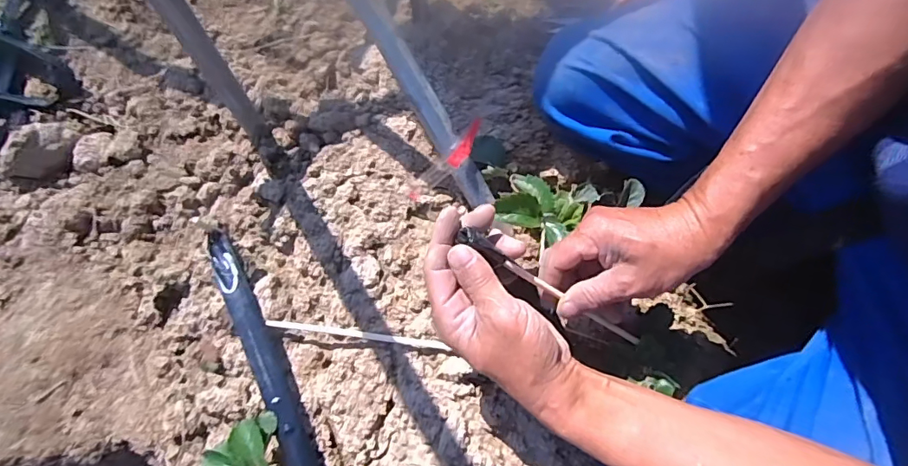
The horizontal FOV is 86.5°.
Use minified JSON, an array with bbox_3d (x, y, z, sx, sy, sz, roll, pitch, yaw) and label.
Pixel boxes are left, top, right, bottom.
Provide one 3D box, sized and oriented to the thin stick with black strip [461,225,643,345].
[{"bbox_3d":[0.087,0.050,0.393,0.216,0.013,0.012,31,72,-31],"label":"thin stick with black strip"}]

